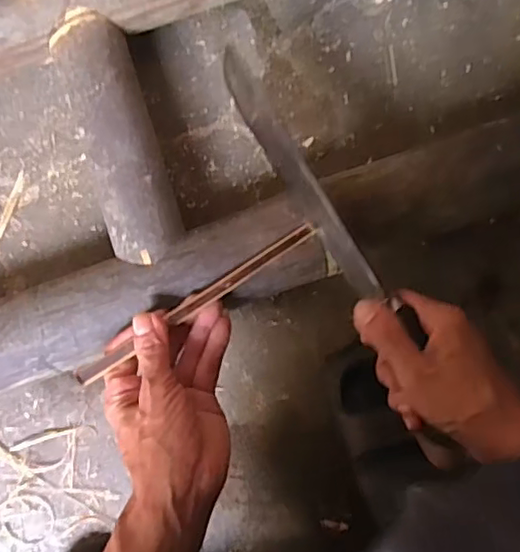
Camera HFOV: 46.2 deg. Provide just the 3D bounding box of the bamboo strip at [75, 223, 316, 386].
[{"bbox_3d":[-0.044,0.019,0.434,0.194,0.009,0.012,-33,91,-4],"label":"bamboo strip"}]

